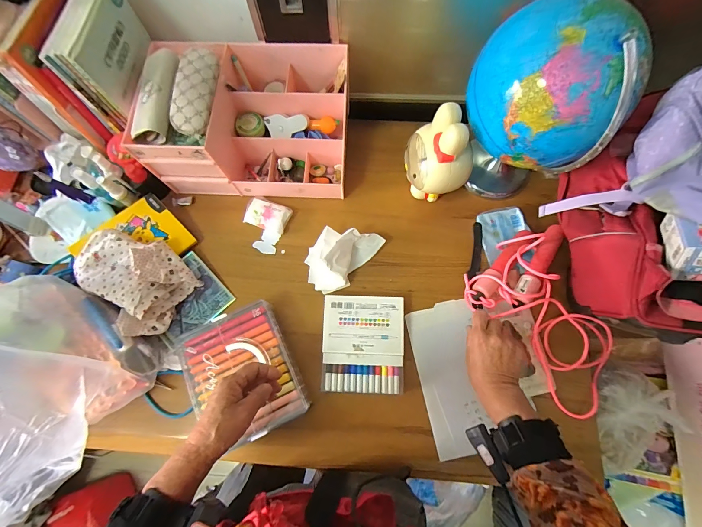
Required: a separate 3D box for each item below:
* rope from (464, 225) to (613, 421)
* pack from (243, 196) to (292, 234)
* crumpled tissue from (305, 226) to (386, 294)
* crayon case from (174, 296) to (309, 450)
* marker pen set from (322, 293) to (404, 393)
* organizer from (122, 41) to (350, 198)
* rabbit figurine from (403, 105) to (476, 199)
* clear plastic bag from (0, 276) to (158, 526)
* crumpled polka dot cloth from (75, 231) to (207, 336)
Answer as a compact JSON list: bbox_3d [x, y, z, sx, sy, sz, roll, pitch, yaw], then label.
[{"bbox_3d":[0.354,0.092,0.547,0.195,0.076,0.292,-36,76,-9],"label":"rope"},{"bbox_3d":[-0.168,-0.097,0.634,0.090,0.022,0.057,18,75,6],"label":"pack"},{"bbox_3d":[-0.022,-0.020,0.580,0.099,0.063,0.149,39,78,11],"label":"crumpled tissue"},{"bbox_3d":[-0.182,0.180,0.518,0.168,0.025,0.198,-25,75,-6],"label":"crayon case"},{"bbox_3d":[0.021,0.141,0.553,0.137,0.035,0.160,2,74,2],"label":"marker pen set"},{"bbox_3d":[-0.185,-0.273,0.593,0.350,0.182,0.226,1,74,2],"label":"organizer"},{"bbox_3d":[0.152,-0.180,0.556,0.113,0.176,0.093,17,75,6],"label":"rabbit figurine"},{"bbox_3d":[-0.435,0.145,0.377,0.238,0.310,0.199,32,77,10],"label":"clear plastic bag"},{"bbox_3d":[-0.377,0.024,0.567,0.201,0.093,0.131,43,79,12],"label":"crumpled polka dot cloth"}]

